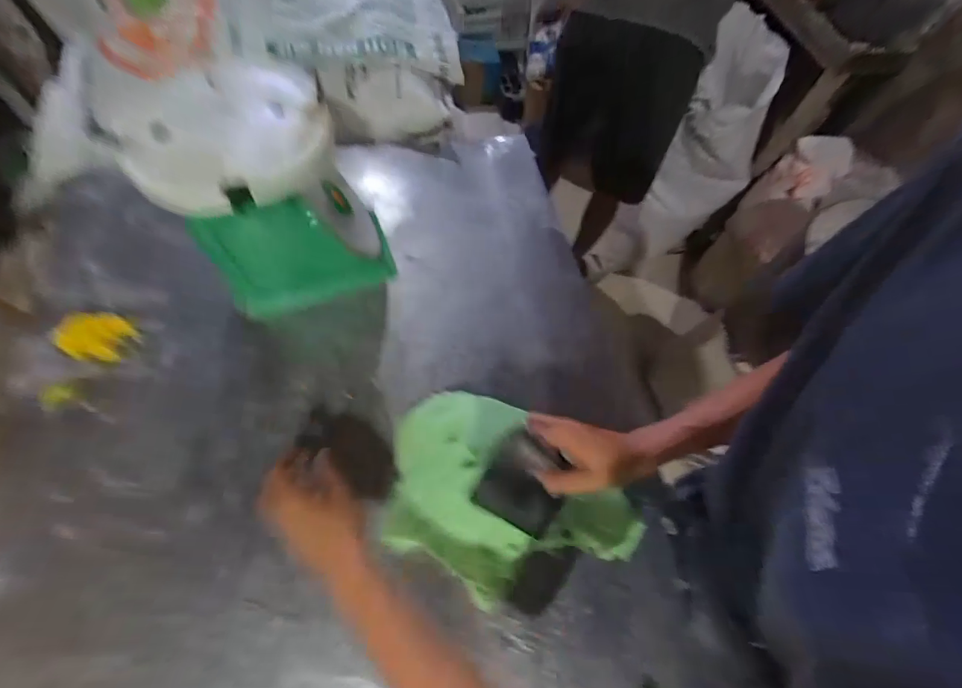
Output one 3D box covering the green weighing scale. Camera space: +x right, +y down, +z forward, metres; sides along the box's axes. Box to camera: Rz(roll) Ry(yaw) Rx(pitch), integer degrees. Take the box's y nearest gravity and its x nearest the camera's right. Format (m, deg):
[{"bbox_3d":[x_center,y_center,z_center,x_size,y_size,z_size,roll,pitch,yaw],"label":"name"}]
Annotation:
[{"bbox_3d":[-0.272,-0.184,0.597,0.242,0.276,0.190,-19,67,-14],"label":"green weighing scale"}]

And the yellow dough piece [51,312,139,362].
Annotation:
[{"bbox_3d":[-0.575,-0.014,0.616,0.086,0.030,0.071,2,62,-2],"label":"yellow dough piece"}]

